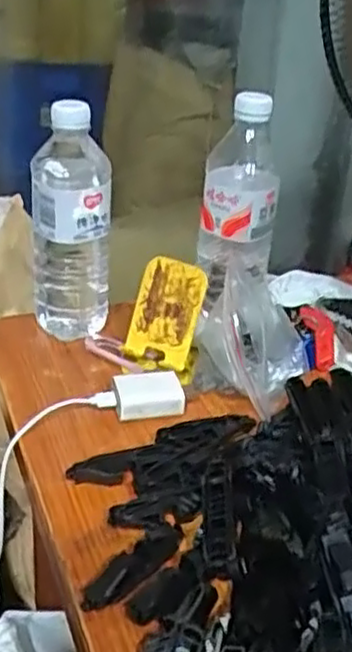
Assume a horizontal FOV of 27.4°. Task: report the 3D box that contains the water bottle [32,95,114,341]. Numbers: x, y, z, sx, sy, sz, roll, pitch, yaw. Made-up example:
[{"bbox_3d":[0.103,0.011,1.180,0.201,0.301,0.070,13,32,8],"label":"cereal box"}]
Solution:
[{"bbox_3d":[-0.093,-0.085,0.643,0.068,0.212,0.057,-2,30,-11],"label":"water bottle"}]

